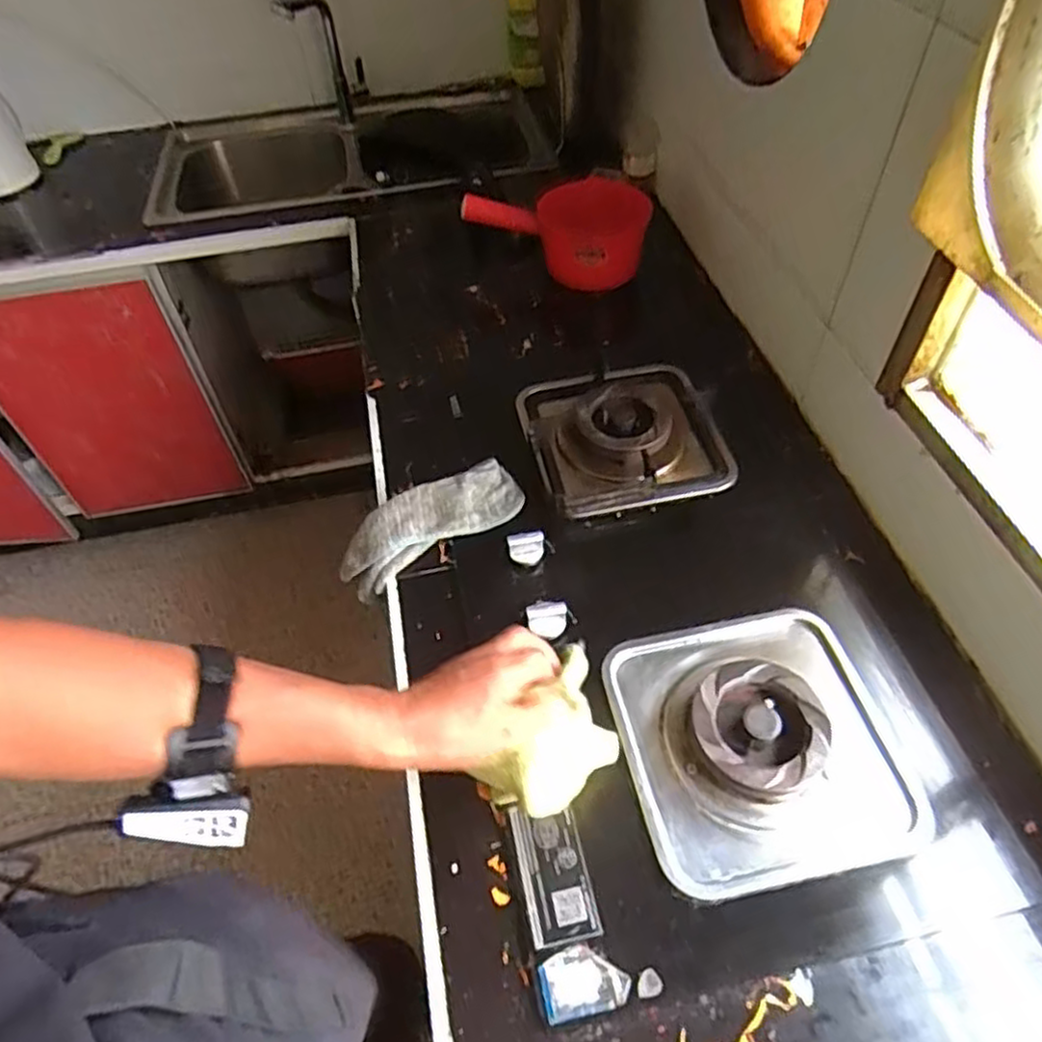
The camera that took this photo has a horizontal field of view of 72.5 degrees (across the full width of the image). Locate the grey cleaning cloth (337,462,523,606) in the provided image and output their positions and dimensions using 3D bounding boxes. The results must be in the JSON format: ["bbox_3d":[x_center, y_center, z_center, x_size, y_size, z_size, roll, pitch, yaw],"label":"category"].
[{"bbox_3d":[-0.103,-0.003,0.795,0.211,0.051,0.075,-26,55,-17],"label":"grey cleaning cloth"}]

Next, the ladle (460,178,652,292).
[{"bbox_3d":[0.054,-0.435,1.093,0.278,0.117,0.146,2,52,5],"label":"ladle"}]

